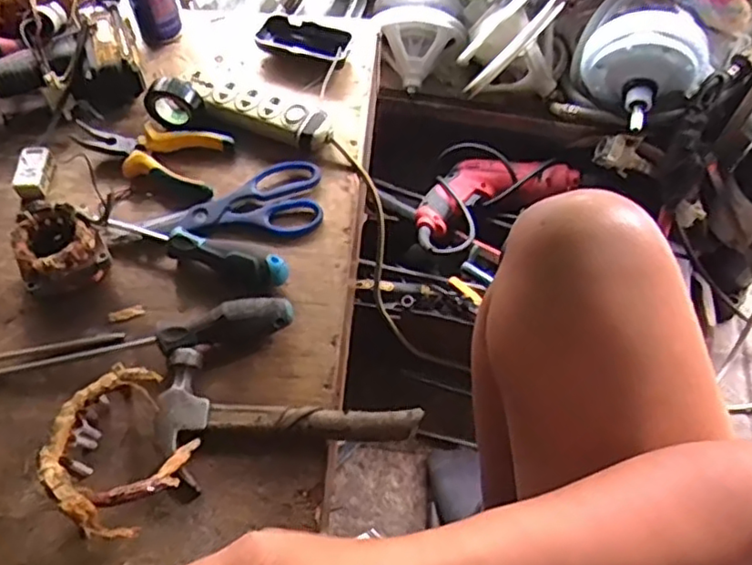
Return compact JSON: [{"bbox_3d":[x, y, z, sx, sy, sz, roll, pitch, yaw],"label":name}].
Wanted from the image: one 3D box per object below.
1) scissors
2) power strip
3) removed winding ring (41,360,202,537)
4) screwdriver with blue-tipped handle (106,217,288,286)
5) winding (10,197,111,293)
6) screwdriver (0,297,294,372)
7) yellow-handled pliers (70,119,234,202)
[{"bbox_3d":[-0.158,-0.078,0.618,0.205,0.019,0.085,-6,59,-5],"label":"scissors"},{"bbox_3d":[-0.125,-0.182,0.669,0.160,0.025,0.051,26,61,14],"label":"power strip"},{"bbox_3d":[-0.188,0.125,0.471,0.098,0.060,0.105,1,59,-1],"label":"removed winding ring"},{"bbox_3d":[-0.162,-0.031,0.578,0.172,0.036,0.026,20,60,11],"label":"screwdriver with blue-tipped handle"},{"bbox_3d":[-0.283,-0.030,0.568,0.070,0.051,0.072,-25,62,-16],"label":"winding"},{"bbox_3d":[-0.219,0.051,0.527,0.299,0.038,0.027,-8,59,-6],"label":"screwdriver"},{"bbox_3d":[-0.231,-0.135,0.643,0.154,0.016,0.077,14,59,7],"label":"yellow-handled pliers"}]

